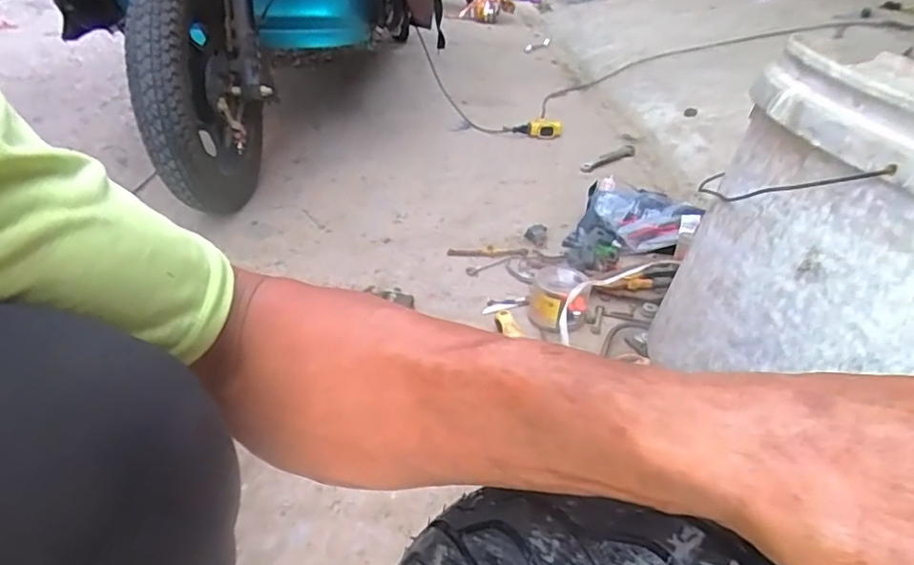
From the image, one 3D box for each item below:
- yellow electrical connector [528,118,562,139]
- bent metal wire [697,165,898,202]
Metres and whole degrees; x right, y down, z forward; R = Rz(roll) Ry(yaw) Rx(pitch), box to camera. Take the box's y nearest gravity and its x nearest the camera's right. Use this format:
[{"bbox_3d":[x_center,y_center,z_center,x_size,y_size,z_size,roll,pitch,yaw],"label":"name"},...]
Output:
[{"bbox_3d":[0.235,-0.410,1.571,0.091,0.056,0.029,9,33,15],"label":"yellow electrical connector"},{"bbox_3d":[0.276,-0.086,0.507,0.023,0.027,0.195,-9,8,-15],"label":"bent metal wire"}]

